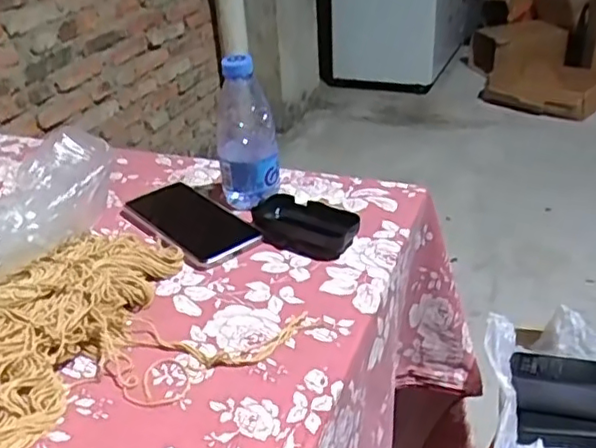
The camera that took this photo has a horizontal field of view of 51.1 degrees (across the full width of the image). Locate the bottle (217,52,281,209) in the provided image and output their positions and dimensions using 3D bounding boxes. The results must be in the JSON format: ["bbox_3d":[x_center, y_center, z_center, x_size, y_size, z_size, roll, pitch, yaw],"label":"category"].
[{"bbox_3d":[-0.057,-0.099,0.677,0.062,0.160,0.057,-8,31,-7],"label":"bottle"}]

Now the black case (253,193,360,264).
[{"bbox_3d":[0.004,0.001,0.630,0.115,0.025,0.061,16,36,30],"label":"black case"}]

